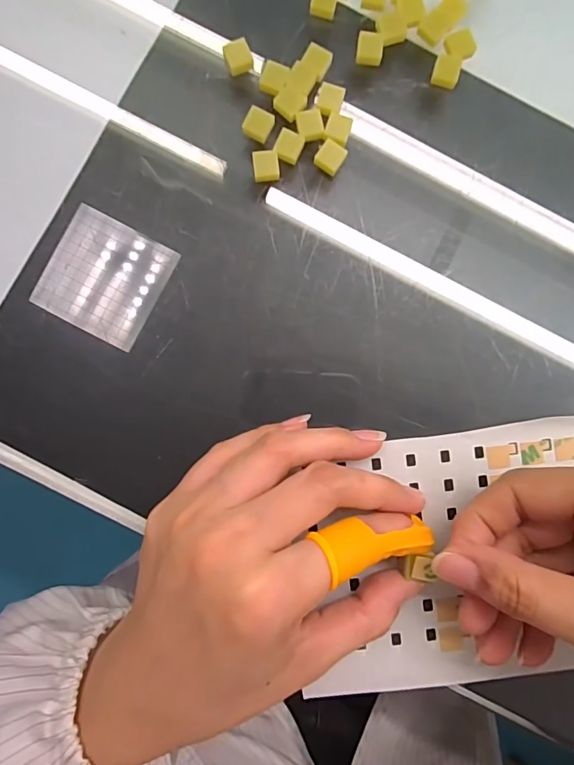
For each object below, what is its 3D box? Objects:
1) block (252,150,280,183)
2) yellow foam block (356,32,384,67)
[{"bbox_3d":[-0.009,-0.090,0.187,0.011,0.004,0.012,-7,88,-2],"label":"block"},{"bbox_3d":[0.035,-0.142,0.192,0.011,0.004,0.013,2,87,-2],"label":"yellow foam block"}]

